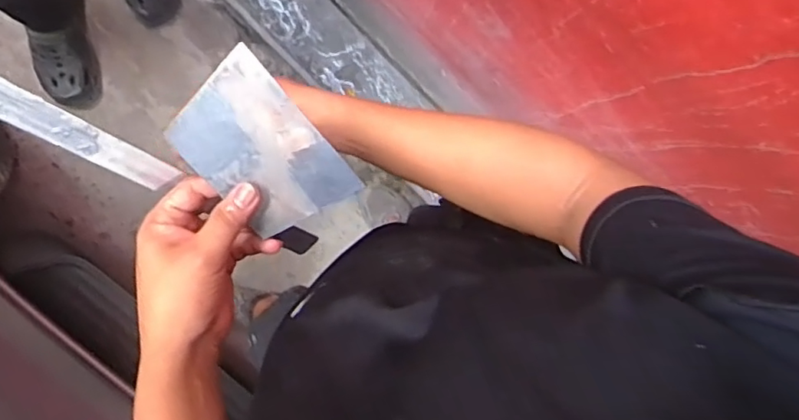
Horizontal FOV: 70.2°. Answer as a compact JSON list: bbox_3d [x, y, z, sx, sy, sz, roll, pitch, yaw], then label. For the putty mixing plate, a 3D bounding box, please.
[{"bbox_3d":[-0.094,-0.038,0.383,0.082,0.004,0.113,-34,111,16],"label":"putty mixing plate"}]

